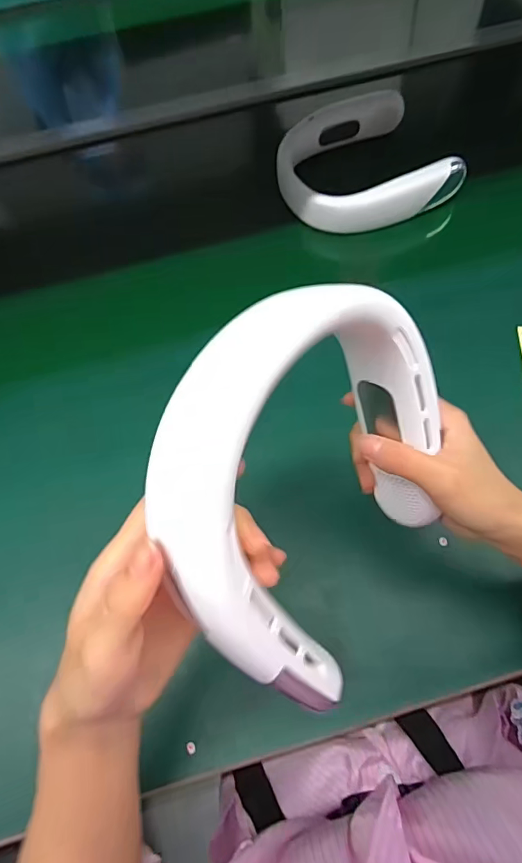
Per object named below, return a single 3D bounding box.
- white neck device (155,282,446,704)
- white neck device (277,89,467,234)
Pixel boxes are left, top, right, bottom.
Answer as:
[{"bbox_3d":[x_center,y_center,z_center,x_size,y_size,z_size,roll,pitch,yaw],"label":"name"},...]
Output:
[{"bbox_3d":[0.034,0.025,0.241,0.049,0.189,0.160,9,48,50],"label":"white neck device"},{"bbox_3d":[0.125,-0.334,0.586,0.207,0.048,0.195,-20,64,-7],"label":"white neck device"}]

